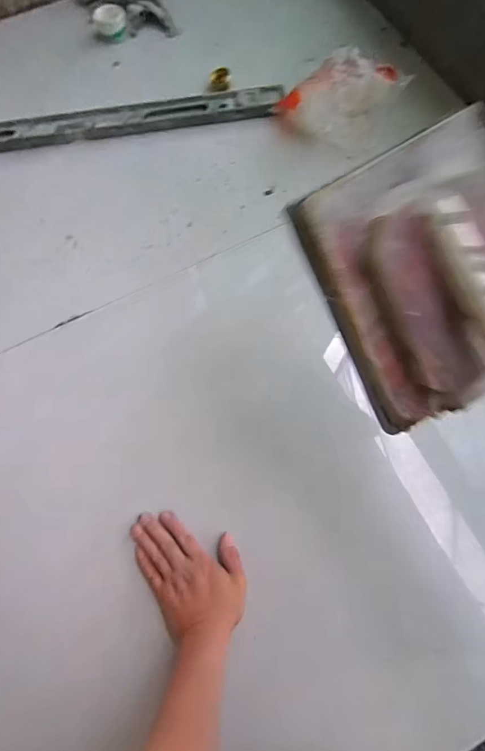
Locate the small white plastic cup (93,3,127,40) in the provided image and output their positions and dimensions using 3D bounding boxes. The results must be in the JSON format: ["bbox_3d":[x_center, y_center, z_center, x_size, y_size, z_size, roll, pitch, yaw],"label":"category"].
[{"bbox_3d":[-0.271,-0.730,0.816,0.065,0.026,0.069,0,74,2],"label":"small white plastic cup"}]

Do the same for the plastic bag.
[{"bbox_3d":[0.171,-0.482,0.686,0.216,0.116,0.080,-1,74,1],"label":"plastic bag"}]

